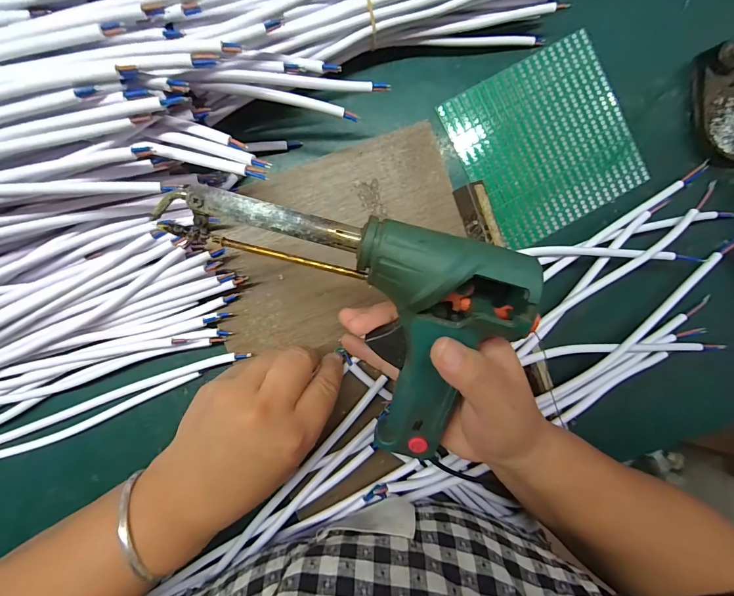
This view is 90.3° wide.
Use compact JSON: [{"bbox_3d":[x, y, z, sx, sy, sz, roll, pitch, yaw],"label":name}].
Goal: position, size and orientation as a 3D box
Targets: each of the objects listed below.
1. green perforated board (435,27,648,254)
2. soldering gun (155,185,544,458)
[{"bbox_3d":[0.142,-0.121,0.289,0.129,0.004,0.128,-29,96,-1],"label":"green perforated board"},{"bbox_3d":[-0.009,0.021,0.207,0.166,0.029,0.139,12,121,5],"label":"soldering gun"}]

